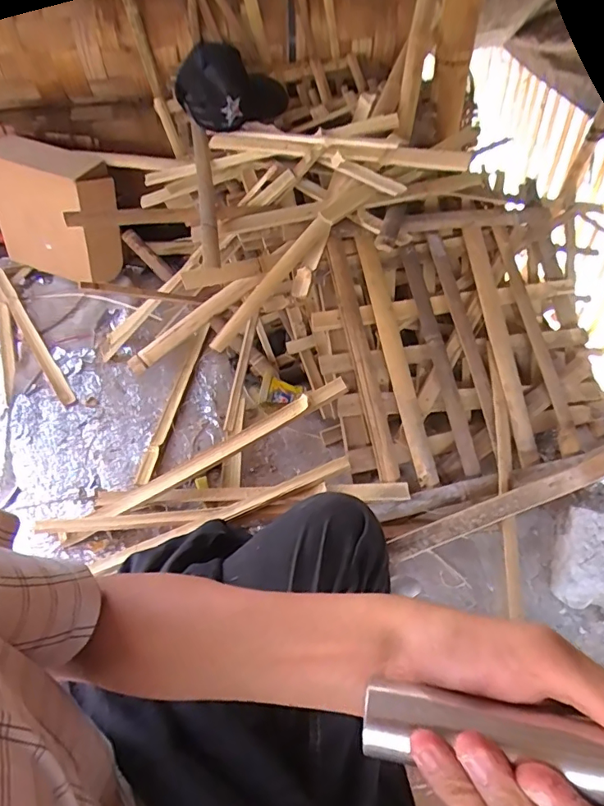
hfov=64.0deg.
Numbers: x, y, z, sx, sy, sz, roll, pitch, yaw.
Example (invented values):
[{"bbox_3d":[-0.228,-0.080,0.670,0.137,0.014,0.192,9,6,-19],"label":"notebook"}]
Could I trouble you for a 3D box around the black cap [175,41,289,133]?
[{"bbox_3d":[-0.159,-0.709,1.080,0.249,0.136,0.249,-1,49,1],"label":"black cap"}]

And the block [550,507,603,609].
[{"bbox_3d":[0.441,0.241,0.720,0.118,0.083,0.133,17,52,17],"label":"block"}]

